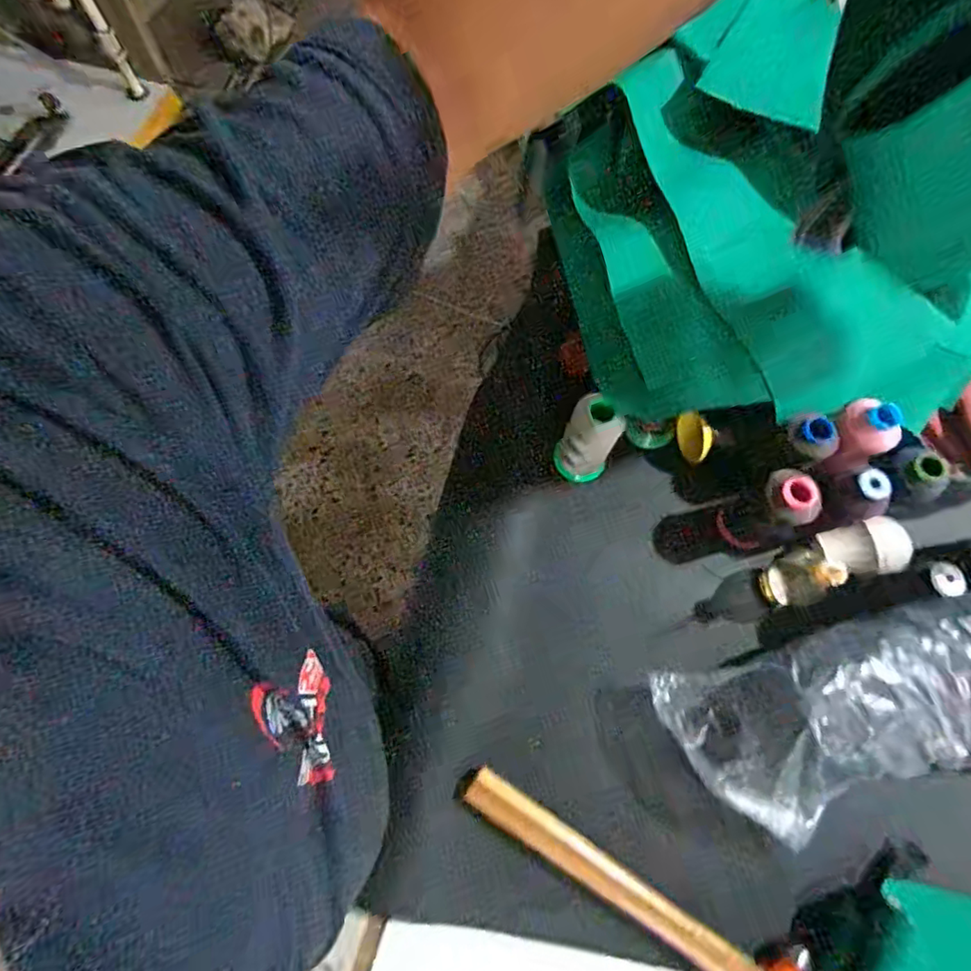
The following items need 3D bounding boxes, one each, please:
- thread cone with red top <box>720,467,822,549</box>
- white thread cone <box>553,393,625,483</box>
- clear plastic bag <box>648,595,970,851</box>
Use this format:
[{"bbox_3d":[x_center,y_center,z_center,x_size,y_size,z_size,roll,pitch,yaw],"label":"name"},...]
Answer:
[{"bbox_3d":[0.295,0.027,0.570,0.055,0.129,0.057,1,72,-2],"label":"thread cone with red top"},{"bbox_3d":[0.110,-0.043,0.601,0.056,0.136,0.048,33,74,8],"label":"white thread cone"},{"bbox_3d":[0.425,0.209,0.509,0.509,0.077,0.184,-10,73,-5],"label":"clear plastic bag"}]

